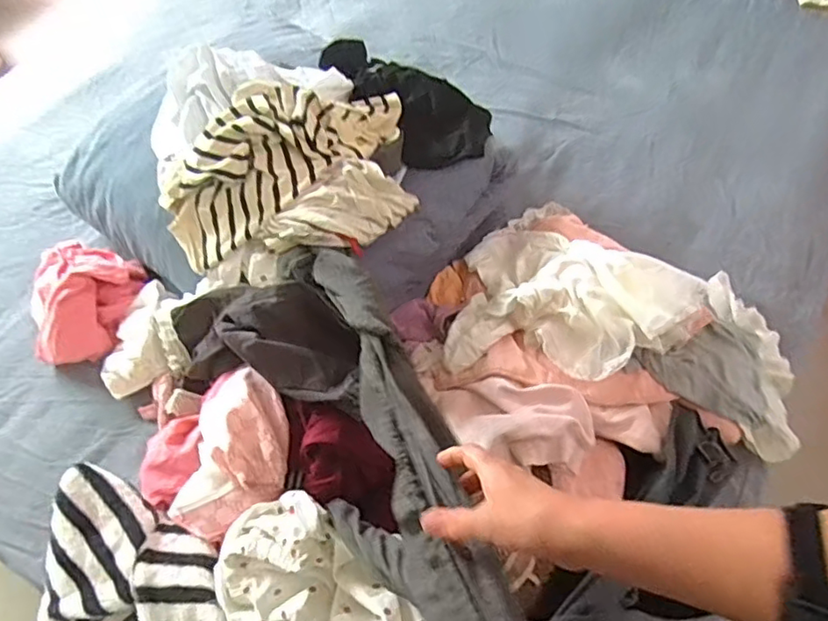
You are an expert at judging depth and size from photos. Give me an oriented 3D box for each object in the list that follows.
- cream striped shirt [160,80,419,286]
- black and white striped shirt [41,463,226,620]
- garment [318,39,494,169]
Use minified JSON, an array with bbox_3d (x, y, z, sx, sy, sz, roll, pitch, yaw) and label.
[{"bbox_3d":[-0.196,-0.198,0.936,0.378,0.156,0.259,-13,59,-3],"label":"cream striped shirt"},{"bbox_3d":[-0.331,0.440,0.784,0.210,0.091,0.506,-35,76,-16],"label":"black and white striped shirt"},{"bbox_3d":[-0.016,-0.364,1.039,0.334,0.053,0.196,40,69,6],"label":"garment"}]

